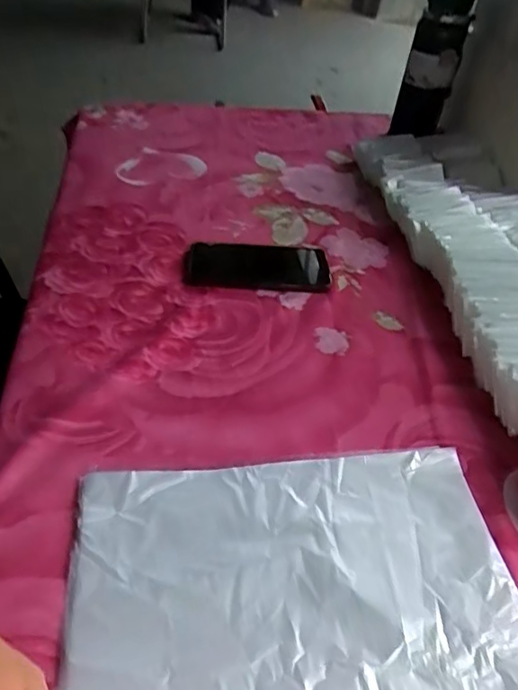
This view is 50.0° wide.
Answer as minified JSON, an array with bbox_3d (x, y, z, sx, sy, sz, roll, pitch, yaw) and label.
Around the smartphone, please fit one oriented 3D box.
[{"bbox_3d":[-0.001,-0.092,0.653,0.167,0.013,0.091,1,43,-6],"label":"smartphone"}]

